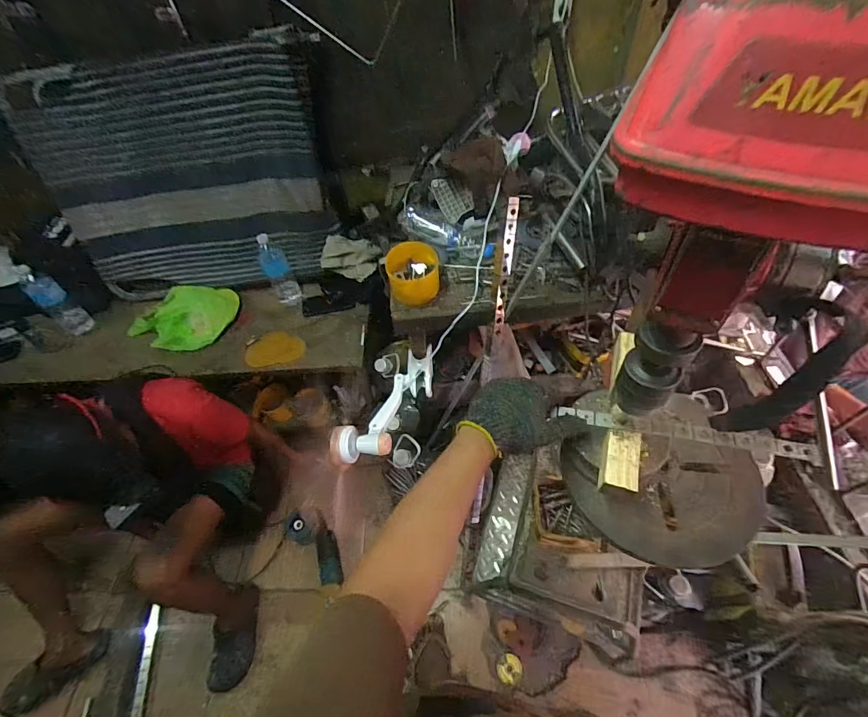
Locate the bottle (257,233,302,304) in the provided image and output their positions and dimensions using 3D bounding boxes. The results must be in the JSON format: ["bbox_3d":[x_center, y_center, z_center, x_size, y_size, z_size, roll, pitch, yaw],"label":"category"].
[{"bbox_3d":[-0.495,-0.277,1.328,0.074,0.271,0.074,-26,56,-13],"label":"bottle"}]

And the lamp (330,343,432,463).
[{"bbox_3d":[-0.098,0.114,1.001,0.120,0.064,0.348,28,61,23],"label":"lamp"}]

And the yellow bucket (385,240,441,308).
[{"bbox_3d":[-0.044,-0.189,0.927,0.109,0.099,0.102,-3,54,4],"label":"yellow bucket"}]

